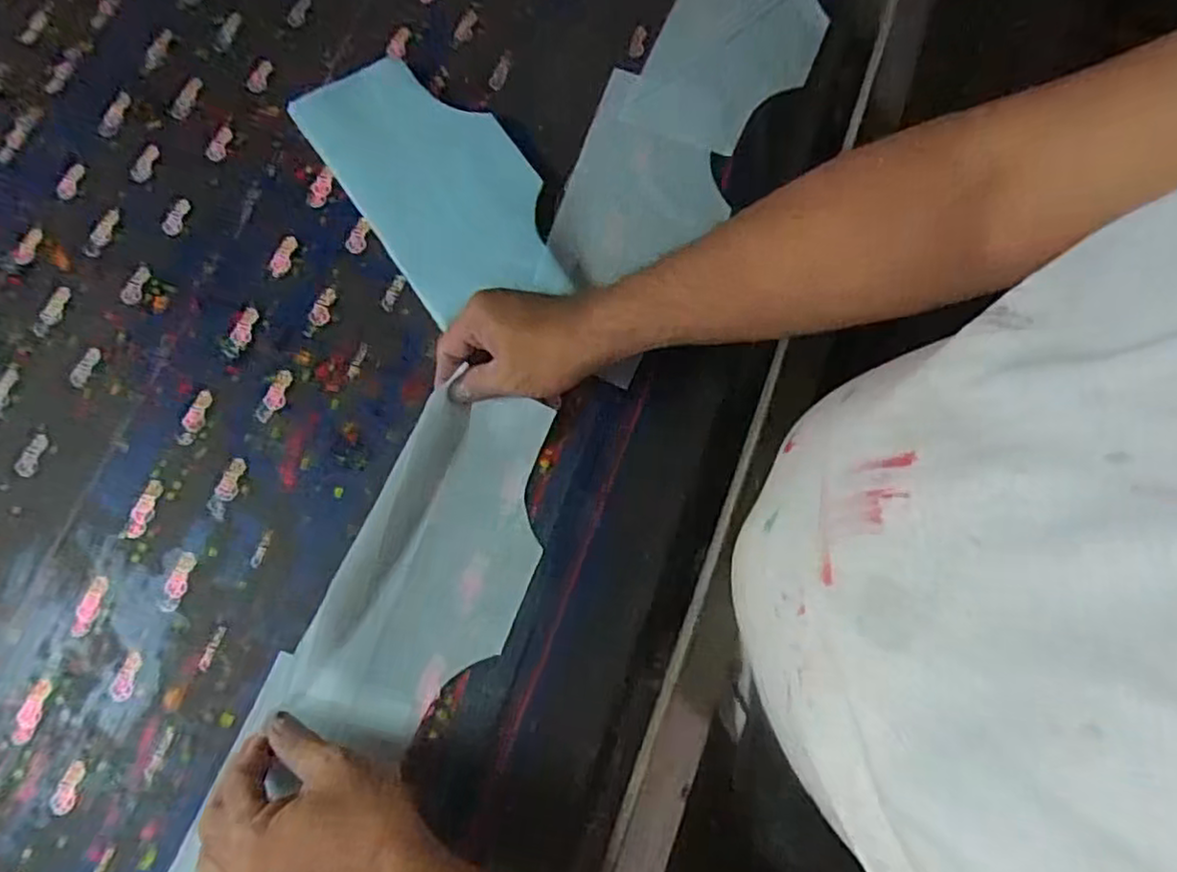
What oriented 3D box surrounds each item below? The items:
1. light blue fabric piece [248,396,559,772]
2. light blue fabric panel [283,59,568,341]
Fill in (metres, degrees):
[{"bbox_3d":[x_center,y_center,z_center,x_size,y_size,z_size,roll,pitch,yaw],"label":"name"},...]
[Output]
[{"bbox_3d":[-0.107,0.091,0.501,0.121,0.041,0.259,23,76,7],"label":"light blue fabric piece"},{"bbox_3d":[-0.123,-0.210,0.570,0.134,0.017,0.260,-35,83,-4],"label":"light blue fabric panel"}]

